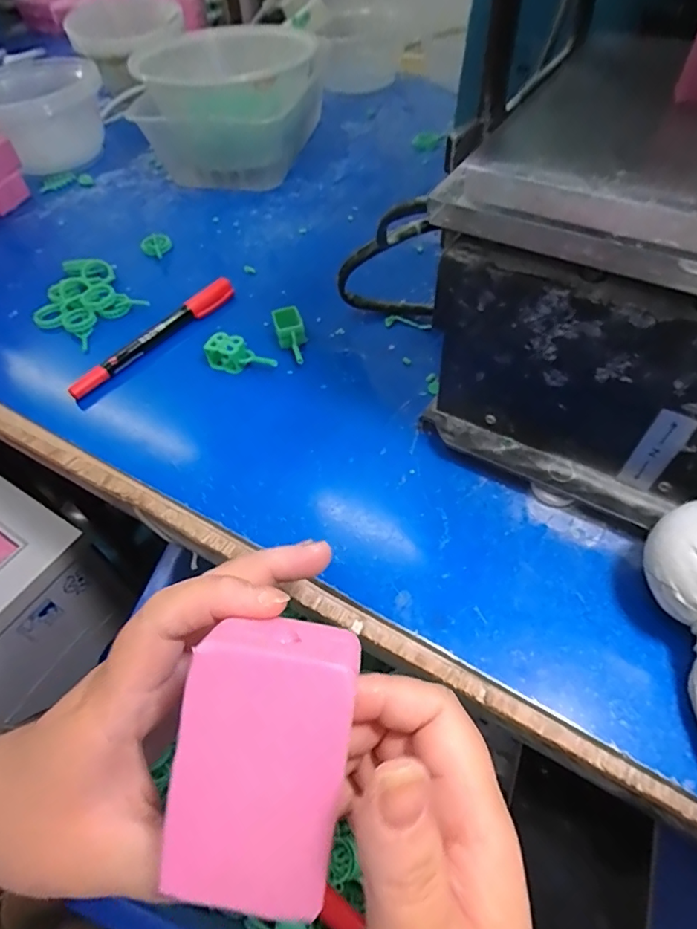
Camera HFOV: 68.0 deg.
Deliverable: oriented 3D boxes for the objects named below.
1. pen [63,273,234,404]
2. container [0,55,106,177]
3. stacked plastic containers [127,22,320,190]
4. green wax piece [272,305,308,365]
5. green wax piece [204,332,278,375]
[{"bbox_3d":[-0.132,-0.089,0.359,0.012,0.017,0.138,31,62,25],"label":"pen"},{"bbox_3d":[-0.305,-0.346,0.525,0.113,0.076,0.113,-32,58,-19],"label":"container"},{"bbox_3d":[-0.107,-0.335,0.489,0.149,0.086,0.135,13,56,14],"label":"stacked plastic containers"},{"bbox_3d":[-0.038,-0.085,0.344,0.018,0.014,0.044,-15,67,-6],"label":"green wax piece"},{"bbox_3d":[-0.069,-0.071,0.336,0.045,0.023,0.014,8,55,11],"label":"green wax piece"}]

